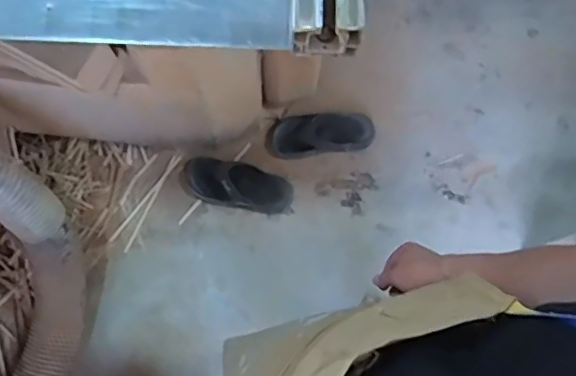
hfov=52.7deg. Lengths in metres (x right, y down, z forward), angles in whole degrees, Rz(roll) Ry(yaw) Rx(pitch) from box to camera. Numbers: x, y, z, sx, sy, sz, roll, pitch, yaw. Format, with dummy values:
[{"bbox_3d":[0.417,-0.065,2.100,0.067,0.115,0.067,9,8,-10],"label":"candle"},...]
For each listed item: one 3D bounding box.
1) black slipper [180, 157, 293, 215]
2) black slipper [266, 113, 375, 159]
[{"bbox_3d":[-0.134,-0.011,1.491,0.284,0.062,0.115,10,77,3],"label":"black slipper"},{"bbox_3d":[0.087,-0.145,1.547,0.292,0.057,0.114,-8,76,-2],"label":"black slipper"}]

